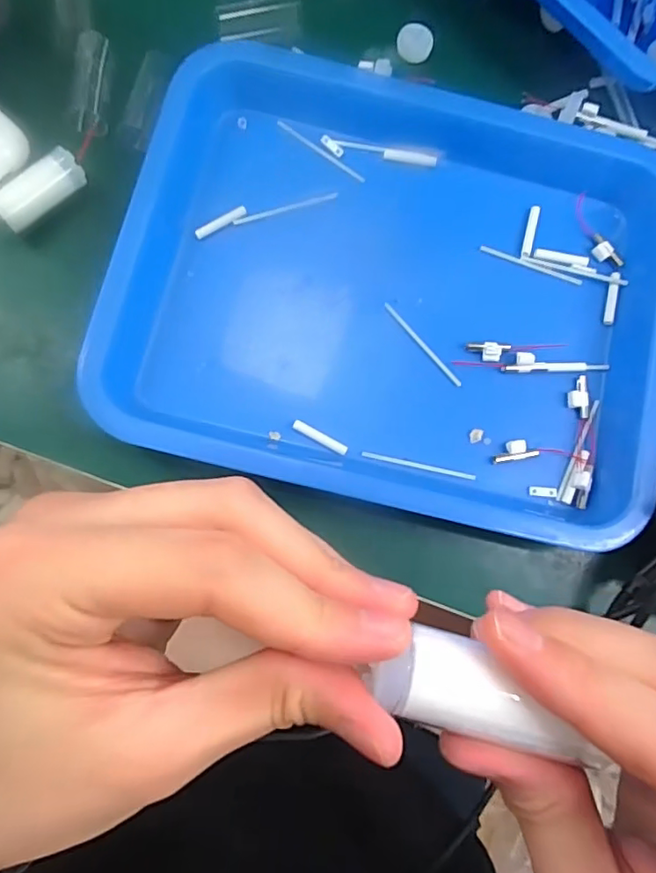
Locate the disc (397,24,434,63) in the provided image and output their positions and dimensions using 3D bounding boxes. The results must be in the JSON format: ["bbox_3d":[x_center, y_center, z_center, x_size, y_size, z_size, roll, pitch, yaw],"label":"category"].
[{"bbox_3d":[0.052,-0.237,0.338,0.021,0.004,0.020,0,110,1],"label":"disc"}]

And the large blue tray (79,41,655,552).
[{"bbox_3d":[0.039,-0.084,0.298,0.279,0.034,0.232,14,81,-2],"label":"large blue tray"}]

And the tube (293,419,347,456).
[{"bbox_3d":[-0.004,0.000,0.290,0.031,0.004,0.006,29,81,0],"label":"tube"}]

